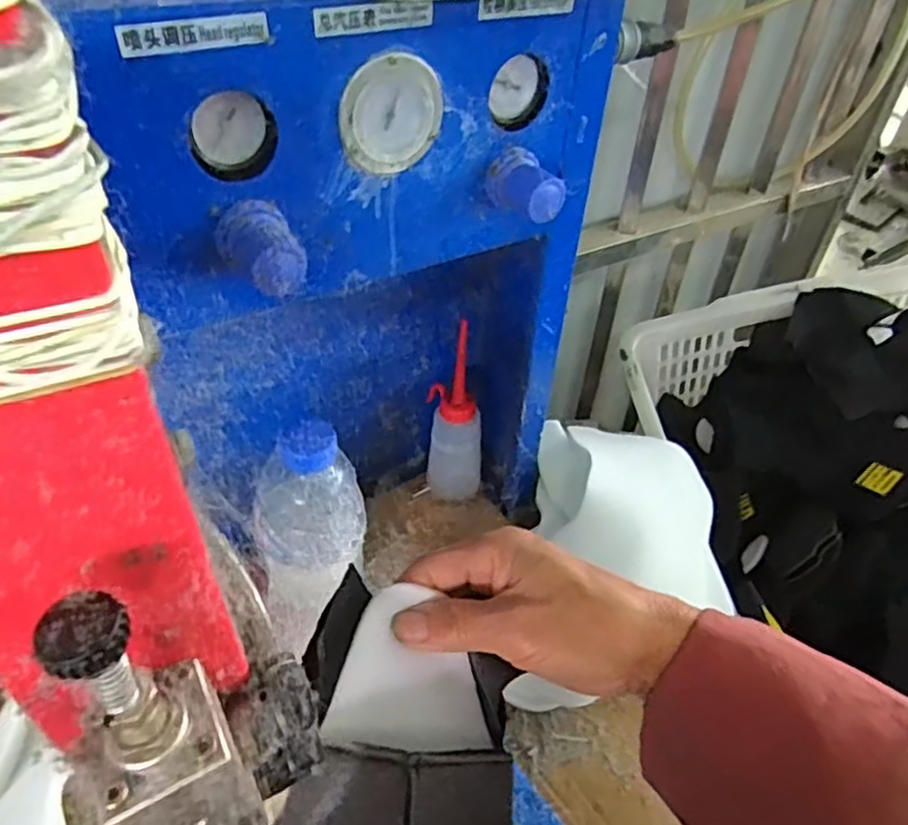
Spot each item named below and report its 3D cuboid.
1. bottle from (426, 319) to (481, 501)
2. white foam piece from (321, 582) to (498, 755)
[{"bbox_3d":[0.005,0.000,0.630,0.057,0.172,0.067,6,43,1],"label":"bottle"},{"bbox_3d":[-0.017,0.122,0.324,0.074,0.006,0.071,13,67,-12],"label":"white foam piece"}]

